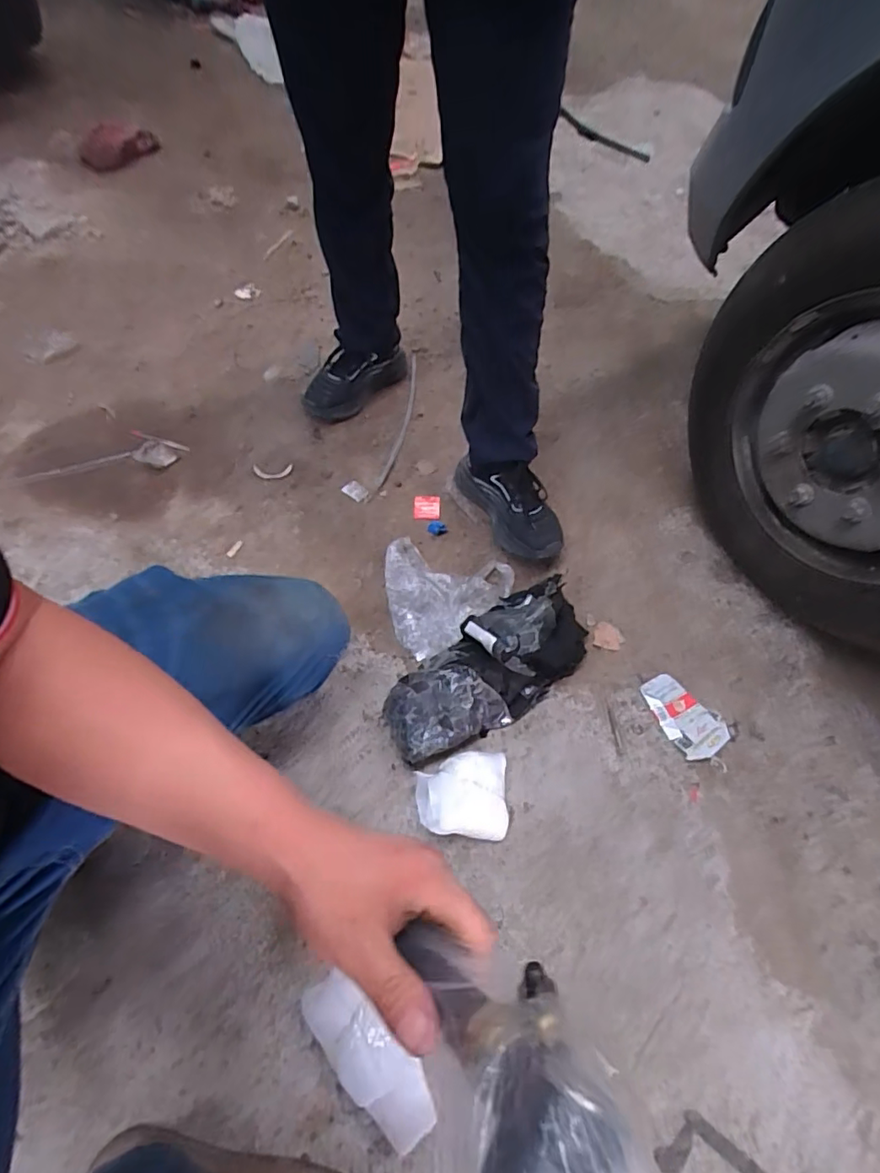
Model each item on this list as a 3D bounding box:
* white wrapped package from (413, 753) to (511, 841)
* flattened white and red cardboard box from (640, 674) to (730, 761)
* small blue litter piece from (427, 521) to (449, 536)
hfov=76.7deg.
[{"bbox_3d":[0.029,0.271,0.720,0.117,0.073,0.104,0,59,-4],"label":"white wrapped package"},{"bbox_3d":[0.366,0.194,0.837,0.084,0.012,0.131,-28,66,-20],"label":"flattened white and red cardboard box"},{"bbox_3d":[-0.004,-0.104,0.996,0.036,0.016,0.026,1,59,-5],"label":"small blue litter piece"}]

